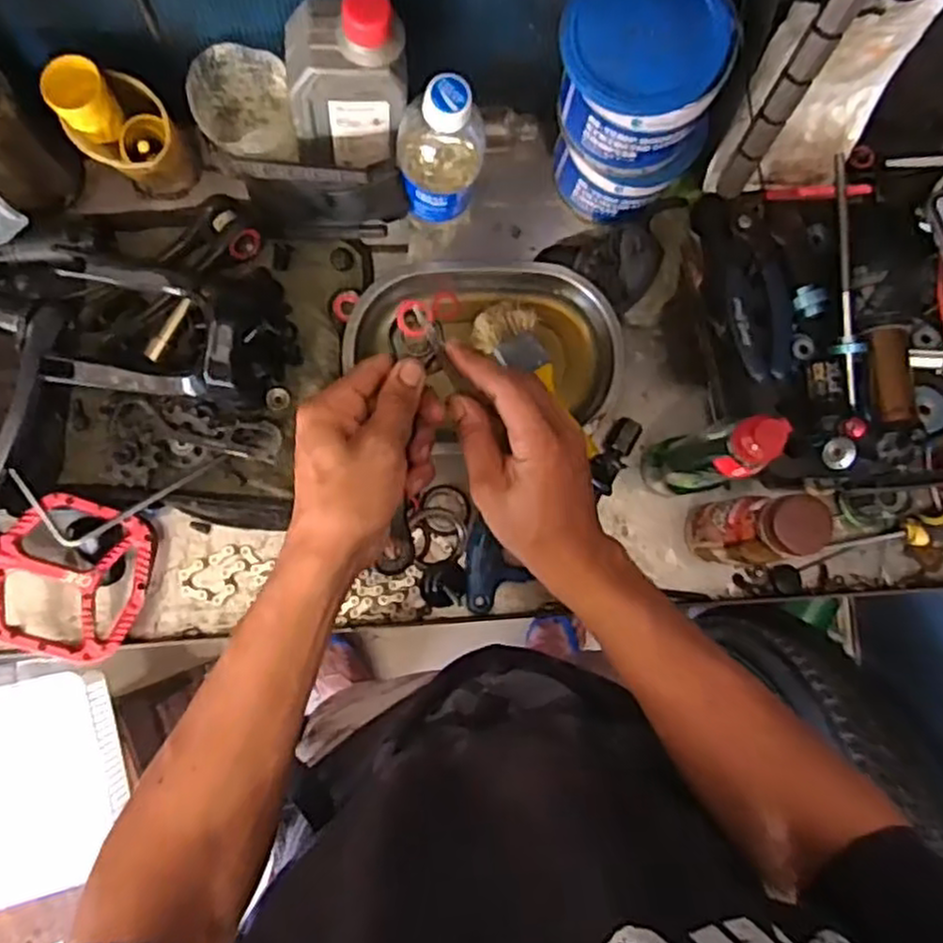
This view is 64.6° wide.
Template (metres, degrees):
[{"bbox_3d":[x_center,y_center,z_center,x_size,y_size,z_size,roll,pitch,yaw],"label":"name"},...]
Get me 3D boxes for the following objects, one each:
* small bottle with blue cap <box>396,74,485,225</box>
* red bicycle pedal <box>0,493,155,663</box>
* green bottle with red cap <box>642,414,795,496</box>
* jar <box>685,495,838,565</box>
[{"bbox_3d":[-0.022,-0.231,0.540,0.060,0.148,0.065,-9,85,-6],"label":"small bottle with blue cap"},{"bbox_3d":[-0.296,0.075,0.539,0.112,0.016,0.111,22,81,-18],"label":"red bicycle pedal"},{"bbox_3d":[0.171,-0.011,0.539,0.044,0.151,0.043,-15,86,-6],"label":"green bottle with red cap"},{"bbox_3d":[0.202,0.044,0.543,0.040,0.148,0.046,8,83,-4],"label":"jar"}]

